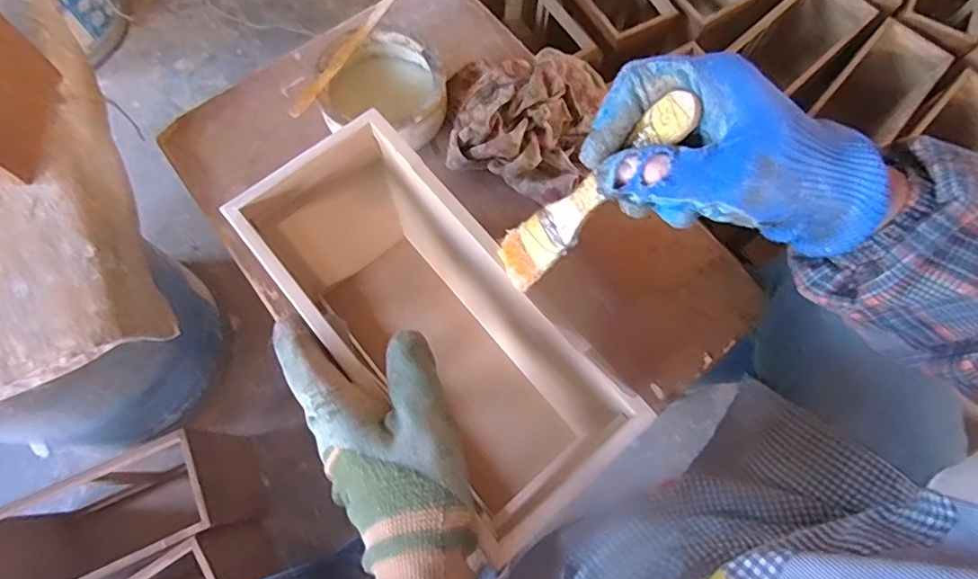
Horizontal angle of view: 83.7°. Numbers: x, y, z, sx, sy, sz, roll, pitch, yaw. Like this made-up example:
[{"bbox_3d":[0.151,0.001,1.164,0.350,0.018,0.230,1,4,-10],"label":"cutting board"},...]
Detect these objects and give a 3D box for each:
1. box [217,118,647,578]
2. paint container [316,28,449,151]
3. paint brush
[{"bbox_3d":[-0.043,0.042,0.437,0.122,0.218,0.280,-39,78,-13],"label":"box"},{"bbox_3d":[-0.109,-0.209,0.587,0.127,0.078,0.130,1,72,-2],"label":"paint container"},{"bbox_3d":[0.055,-0.052,0.304,0.008,0.141,0.034,-15,67,-51],"label":"paint brush"}]

